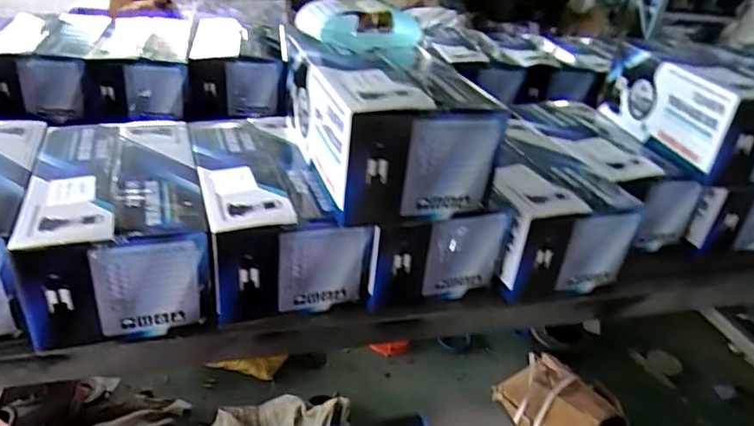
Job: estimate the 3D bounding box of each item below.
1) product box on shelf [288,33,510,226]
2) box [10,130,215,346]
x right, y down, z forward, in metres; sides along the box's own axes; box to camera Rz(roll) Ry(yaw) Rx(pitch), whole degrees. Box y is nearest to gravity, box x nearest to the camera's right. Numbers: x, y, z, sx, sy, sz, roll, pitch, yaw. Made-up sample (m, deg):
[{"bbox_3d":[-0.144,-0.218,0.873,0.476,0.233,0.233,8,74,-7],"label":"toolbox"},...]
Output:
[{"bbox_3d":[0.016,-0.144,0.909,0.234,0.170,0.315,-6,33,-20],"label":"product box on shelf"},{"bbox_3d":[-0.403,0.005,0.896,0.233,0.163,0.377,-6,33,-20],"label":"box"}]

